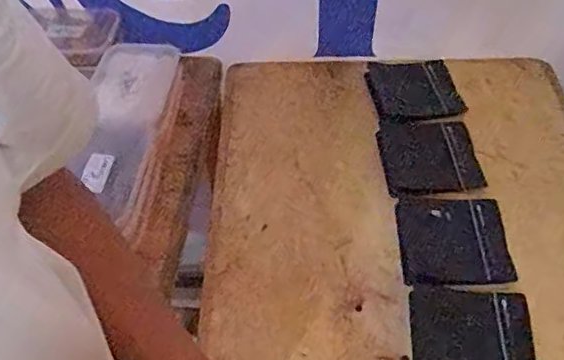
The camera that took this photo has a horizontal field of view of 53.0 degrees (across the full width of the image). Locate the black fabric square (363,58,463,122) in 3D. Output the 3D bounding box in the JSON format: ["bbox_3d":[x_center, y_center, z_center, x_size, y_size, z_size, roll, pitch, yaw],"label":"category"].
[{"bbox_3d":[0.220,-0.155,0.963,0.141,0.015,0.152,-7,52,-1],"label":"black fabric square"}]

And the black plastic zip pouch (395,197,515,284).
[{"bbox_3d":[0.233,0.081,0.778,0.142,0.006,0.136,-2,52,3],"label":"black plastic zip pouch"}]

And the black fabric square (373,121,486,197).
[{"bbox_3d":[0.227,-0.036,0.874,0.145,0.015,0.141,-4,52,1],"label":"black fabric square"}]

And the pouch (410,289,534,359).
[{"bbox_3d":[0.231,0.197,0.686,0.141,0.006,0.134,2,53,6],"label":"pouch"}]

